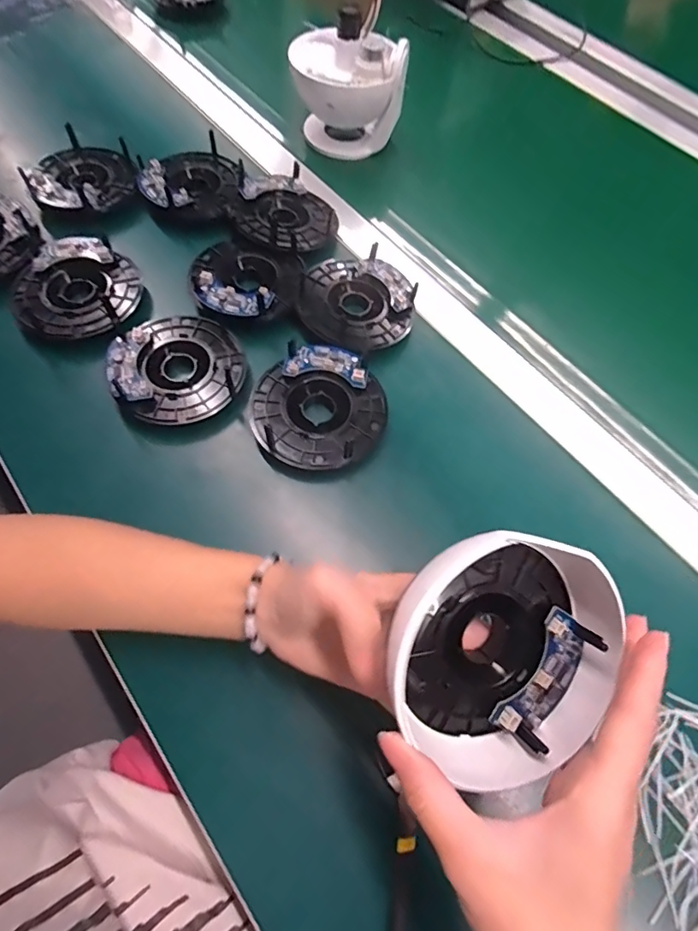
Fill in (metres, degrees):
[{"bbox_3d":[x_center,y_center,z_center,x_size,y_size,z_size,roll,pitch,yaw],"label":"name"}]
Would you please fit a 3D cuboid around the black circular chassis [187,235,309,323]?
[{"bbox_3d":[-0.086,-0.166,0.412,0.094,0.016,0.098,1,64,-2],"label":"black circular chassis"}]

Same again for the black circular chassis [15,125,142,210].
[{"bbox_3d":[-0.261,-0.285,0.463,0.094,0.033,0.102,1,64,-3],"label":"black circular chassis"}]

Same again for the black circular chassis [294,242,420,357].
[{"bbox_3d":[0.005,-0.142,0.410,0.094,0.018,0.101,1,64,-3],"label":"black circular chassis"}]

